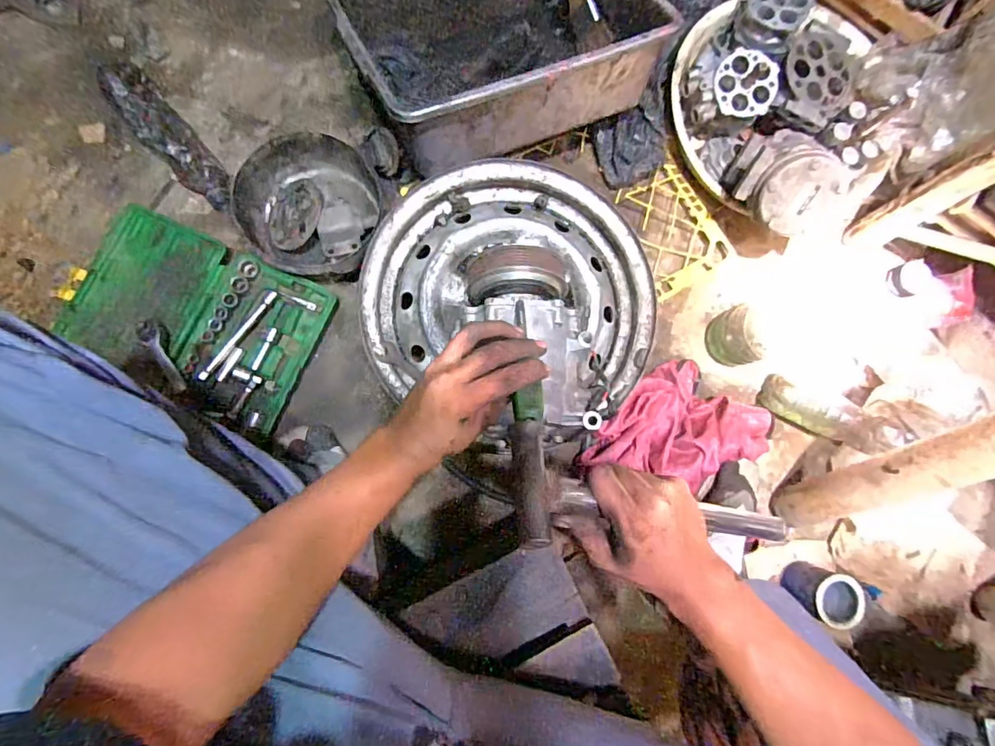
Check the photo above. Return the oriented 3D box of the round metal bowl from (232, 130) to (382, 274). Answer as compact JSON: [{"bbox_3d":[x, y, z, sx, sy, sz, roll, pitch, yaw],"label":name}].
[{"bbox_3d":[-0.261,-0.237,0.699,0.175,0.084,0.190,1,83,-6],"label":"round metal bowl"}]

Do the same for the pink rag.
[{"bbox_3d":[0.272,0.093,0.707,0.210,0.069,0.212,36,84,-1],"label":"pink rag"}]

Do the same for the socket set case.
[{"bbox_3d":[-0.414,-0.081,0.677,0.328,0.032,0.212,25,81,-3],"label":"socket set case"}]

